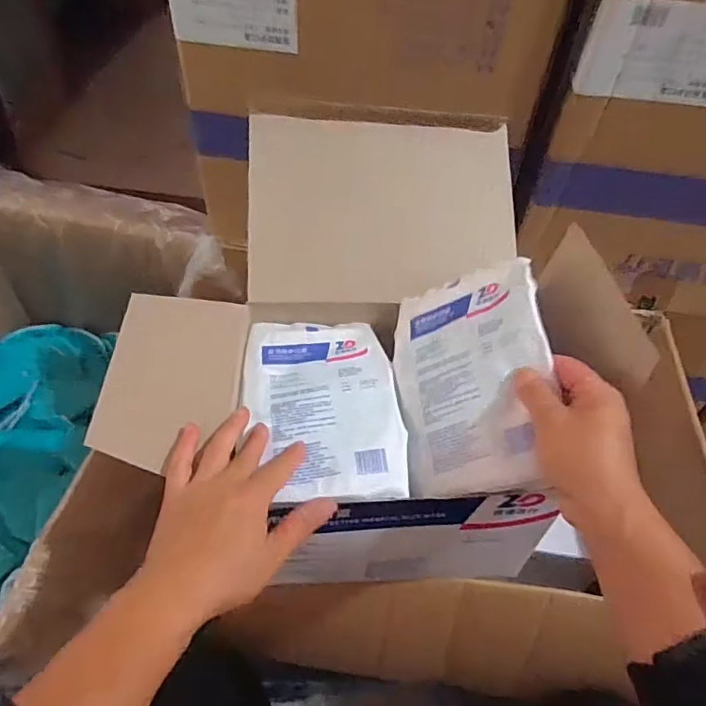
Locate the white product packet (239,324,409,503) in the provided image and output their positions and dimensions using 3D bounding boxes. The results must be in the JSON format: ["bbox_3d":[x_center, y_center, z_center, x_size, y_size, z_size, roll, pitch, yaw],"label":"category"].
[{"bbox_3d":[-0.026,0.039,0.463,0.124,0.018,0.181,-4,52,-8],"label":"white product packet"}]

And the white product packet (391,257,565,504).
[{"bbox_3d":[0.090,0.017,0.431,0.129,0.016,0.181,-20,59,34],"label":"white product packet"}]

